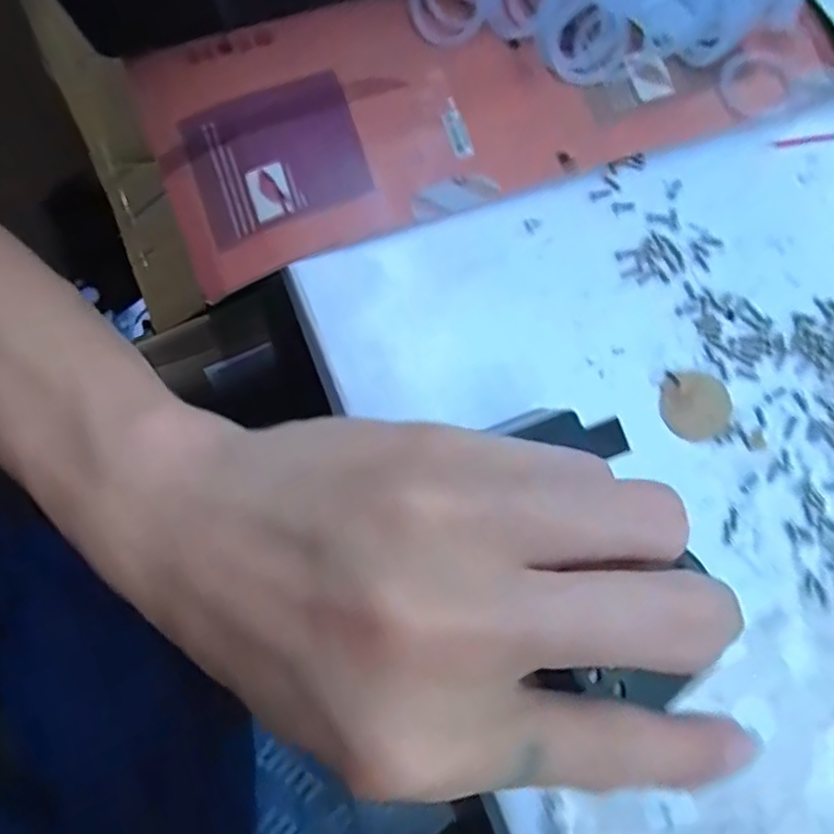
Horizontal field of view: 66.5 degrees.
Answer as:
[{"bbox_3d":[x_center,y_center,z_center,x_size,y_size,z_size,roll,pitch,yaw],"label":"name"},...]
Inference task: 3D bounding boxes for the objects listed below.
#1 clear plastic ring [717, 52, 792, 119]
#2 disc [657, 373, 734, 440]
[{"bbox_3d":[0.150,-0.148,0.282,0.032,0.005,0.028,-23,80,-5],"label":"clear plastic ring"},{"bbox_3d":[0.116,-0.005,0.262,0.028,0.004,0.027,0,79,-1],"label":"disc"}]

